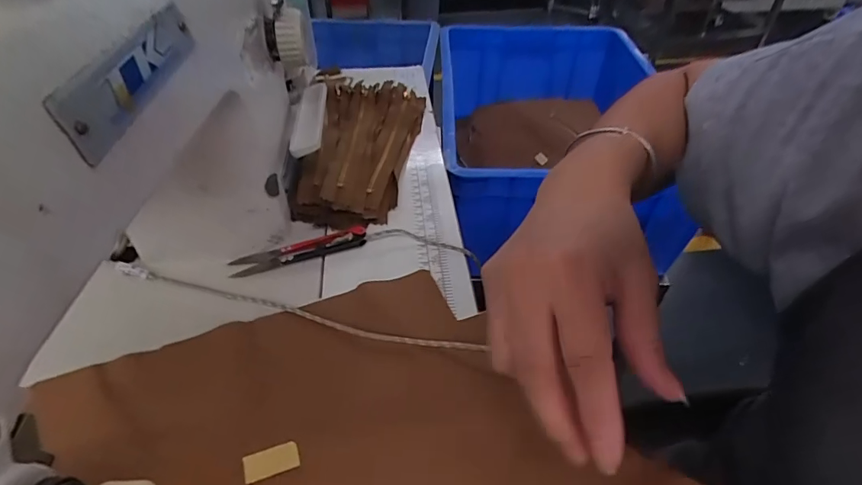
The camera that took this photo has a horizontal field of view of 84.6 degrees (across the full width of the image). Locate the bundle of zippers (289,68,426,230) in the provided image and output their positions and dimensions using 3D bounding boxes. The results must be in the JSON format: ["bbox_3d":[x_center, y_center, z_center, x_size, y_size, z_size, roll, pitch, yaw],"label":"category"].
[{"bbox_3d":[-0.070,-0.100,0.475,0.109,0.033,0.233,3,42,3],"label":"bundle of zippers"}]

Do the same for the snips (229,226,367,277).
[{"bbox_3d":[-0.103,0.004,0.369,0.102,0.013,0.020,-14,44,-15],"label":"snips"}]

